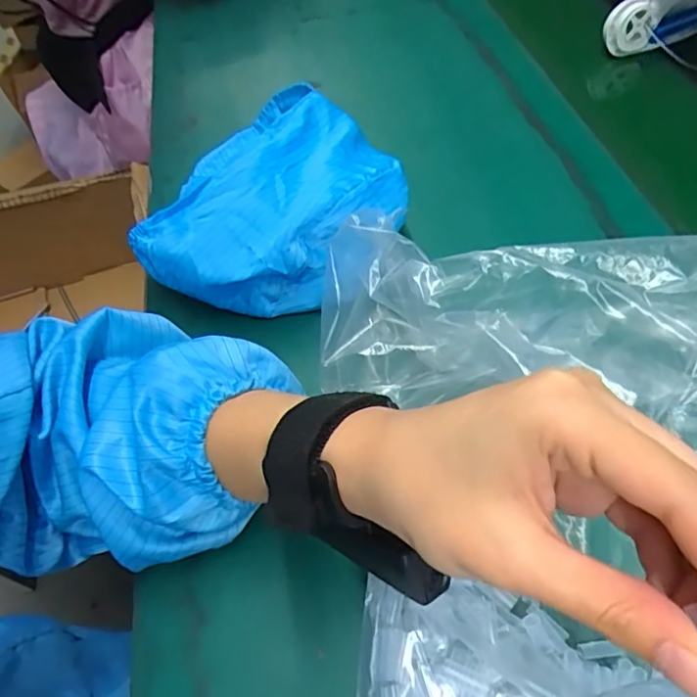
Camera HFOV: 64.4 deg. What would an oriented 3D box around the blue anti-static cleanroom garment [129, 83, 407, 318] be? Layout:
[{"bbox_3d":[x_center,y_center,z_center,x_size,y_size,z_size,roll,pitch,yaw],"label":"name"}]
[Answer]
[{"bbox_3d":[-0.035,-0.099,0.396,0.143,0.065,0.190,26,59,20],"label":"blue anti-static cleanroom garment"}]

